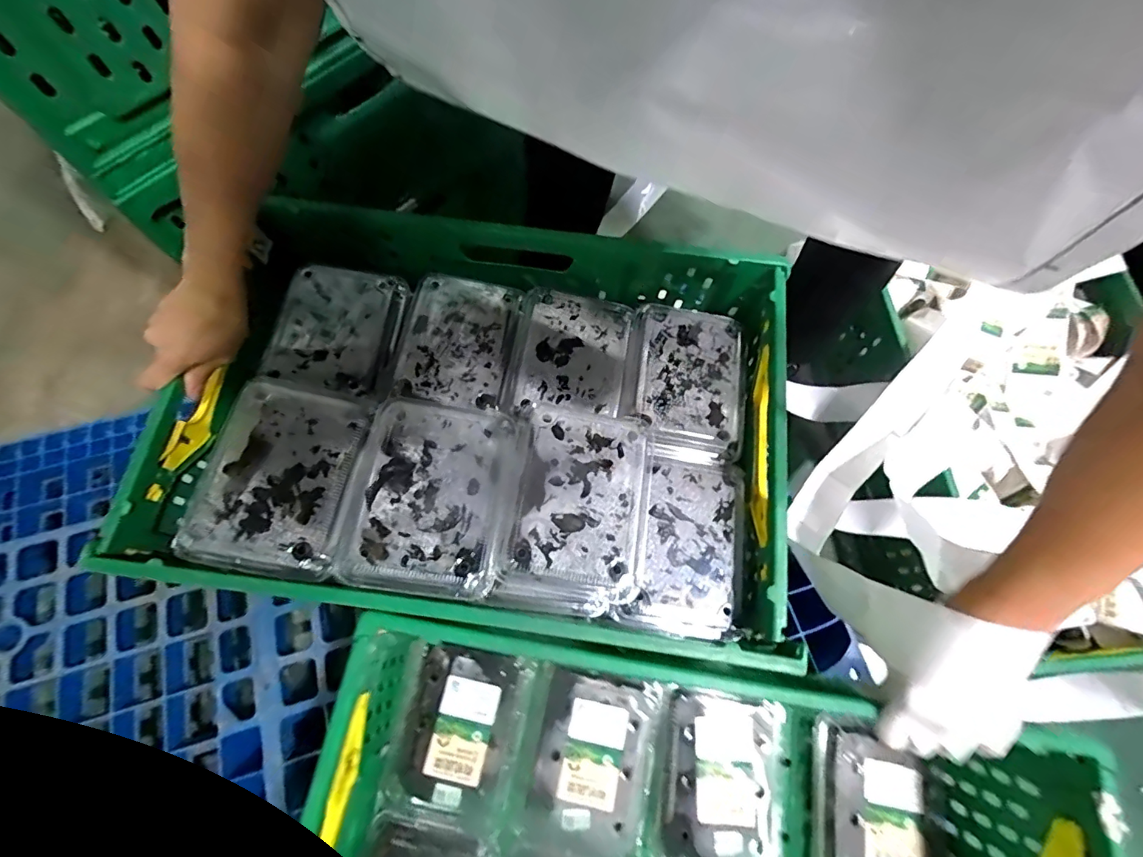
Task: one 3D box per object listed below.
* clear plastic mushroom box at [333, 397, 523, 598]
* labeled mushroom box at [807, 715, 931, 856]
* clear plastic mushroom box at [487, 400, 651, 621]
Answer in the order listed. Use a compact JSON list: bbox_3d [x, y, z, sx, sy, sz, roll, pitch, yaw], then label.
[{"bbox_3d":[-0.125,0.059,0.439,0.132,0.048,0.164,7,68,4],"label":"clear plastic mushroom box"},{"bbox_3d":[0.299,0.390,0.485,0.106,0.044,0.167,11,68,5],"label":"labeled mushroom box"},{"bbox_3d":[-0.001,0.071,0.445,0.124,0.051,0.175,8,68,4],"label":"clear plastic mushroom box"}]

